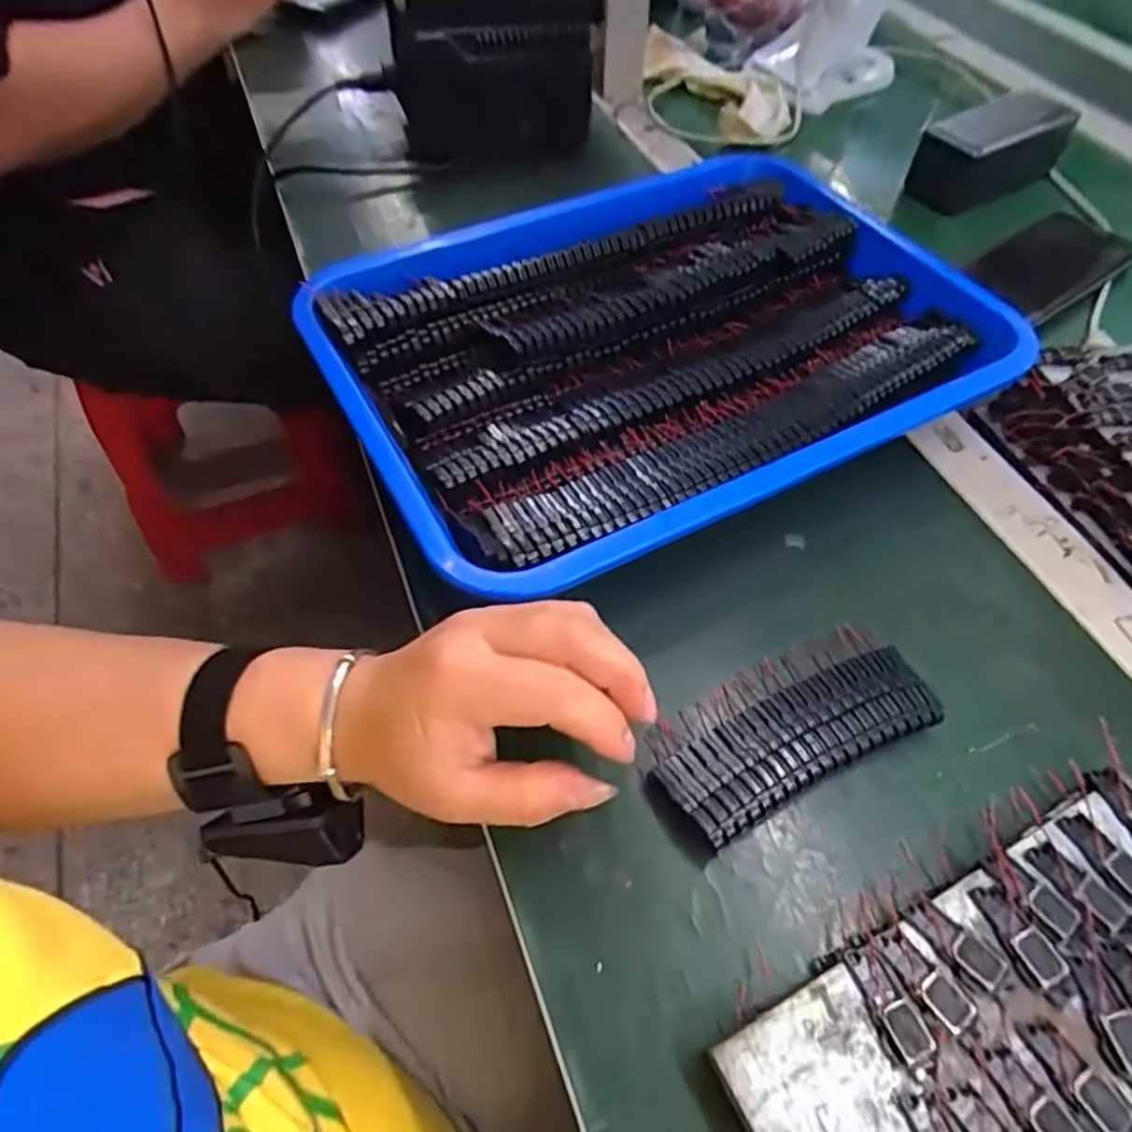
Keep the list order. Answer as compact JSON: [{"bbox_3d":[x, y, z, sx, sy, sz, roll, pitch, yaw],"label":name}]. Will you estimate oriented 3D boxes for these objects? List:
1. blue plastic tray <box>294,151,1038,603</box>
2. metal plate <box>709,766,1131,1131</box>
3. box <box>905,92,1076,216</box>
[{"bbox_3d":[0.055,-0.129,0.426,0.365,0.048,0.266,-24,59,-17],"label":"blue plastic tray"},{"bbox_3d":[0.150,0.146,0.243,0.193,0.007,0.080,-21,58,-14],"label":"metal plate"},{"bbox_3d":[0.329,-0.322,0.570,0.123,0.046,0.059,-31,61,-21],"label":"box"}]

